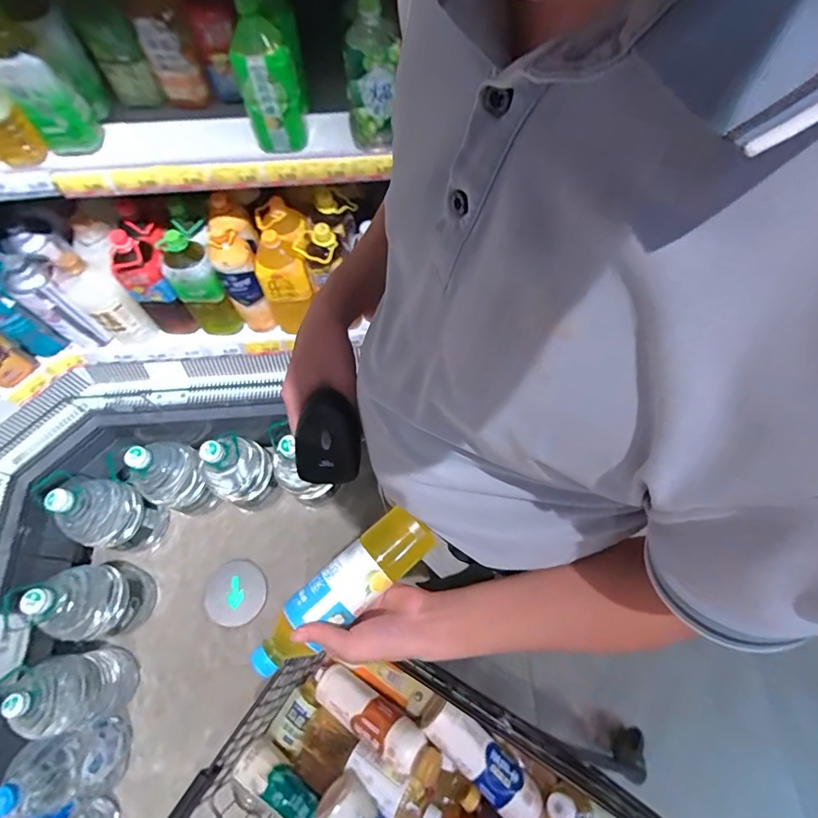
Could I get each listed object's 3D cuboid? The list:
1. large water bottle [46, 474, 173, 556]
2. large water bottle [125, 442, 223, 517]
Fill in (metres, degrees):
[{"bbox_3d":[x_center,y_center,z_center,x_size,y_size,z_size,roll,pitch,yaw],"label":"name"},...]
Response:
[{"bbox_3d":[-0.857,0.303,1.293,0.158,0.372,0.170,0,67,1],"label":"large water bottle"},{"bbox_3d":[-0.682,0.220,1.327,0.185,0.392,0.140,-31,70,-12],"label":"large water bottle"}]

